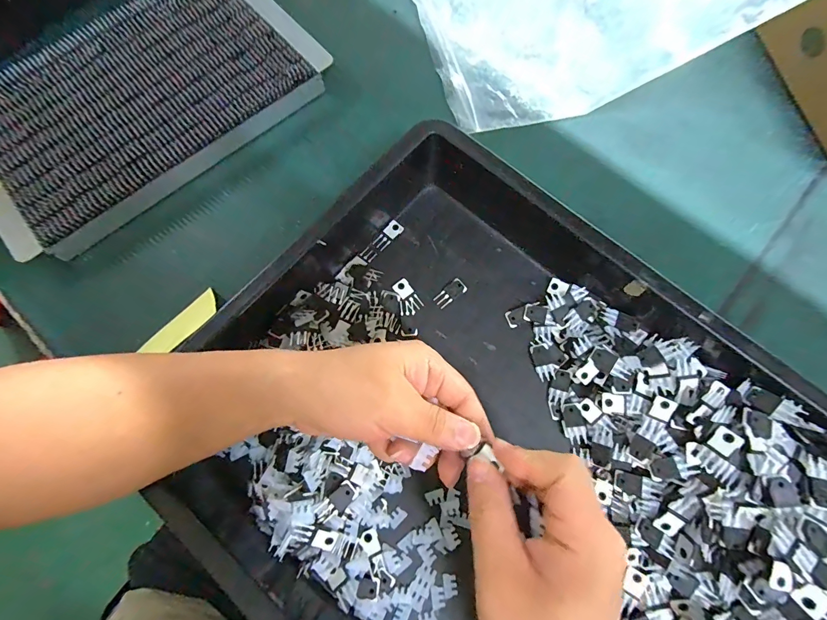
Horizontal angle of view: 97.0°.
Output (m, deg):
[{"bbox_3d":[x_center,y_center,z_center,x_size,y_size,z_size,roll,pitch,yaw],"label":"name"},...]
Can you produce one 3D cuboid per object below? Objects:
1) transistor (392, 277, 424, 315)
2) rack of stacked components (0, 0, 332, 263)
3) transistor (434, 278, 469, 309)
[{"bbox_3d":[-0.005,-0.014,0.356,0.016,0.005,0.034,-36,78,-9],"label":"transistor"},{"bbox_3d":[-0.300,-0.236,0.409,0.374,0.042,0.223,-40,78,-10],"label":"rack of stacked components"},{"bbox_3d":[0.037,-0.016,0.358,0.034,0.004,0.016,-41,78,-10],"label":"transistor"}]

